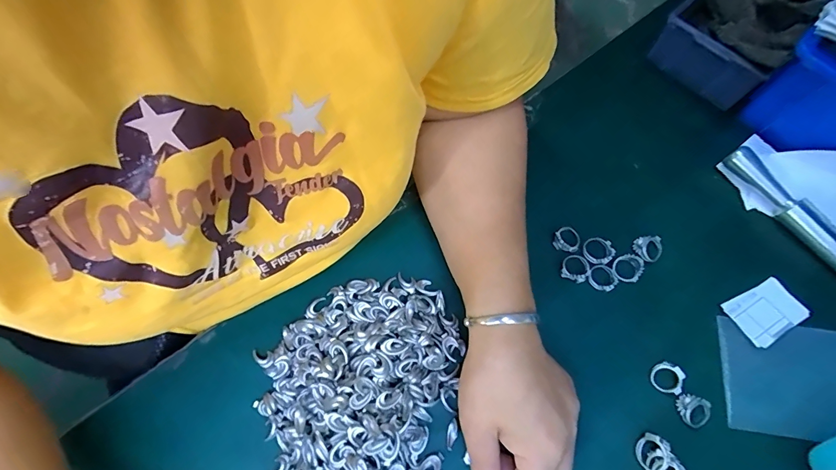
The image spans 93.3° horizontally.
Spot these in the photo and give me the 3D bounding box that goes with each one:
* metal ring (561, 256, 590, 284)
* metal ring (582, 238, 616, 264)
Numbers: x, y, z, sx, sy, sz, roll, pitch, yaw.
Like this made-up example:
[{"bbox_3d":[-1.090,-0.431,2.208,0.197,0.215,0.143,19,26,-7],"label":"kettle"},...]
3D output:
[{"bbox_3d":[0.130,0.027,0.325,0.021,0.007,0.022,0,70,1],"label":"metal ring"},{"bbox_3d":[0.150,0.013,0.327,0.023,0.007,0.023,0,70,1],"label":"metal ring"}]

